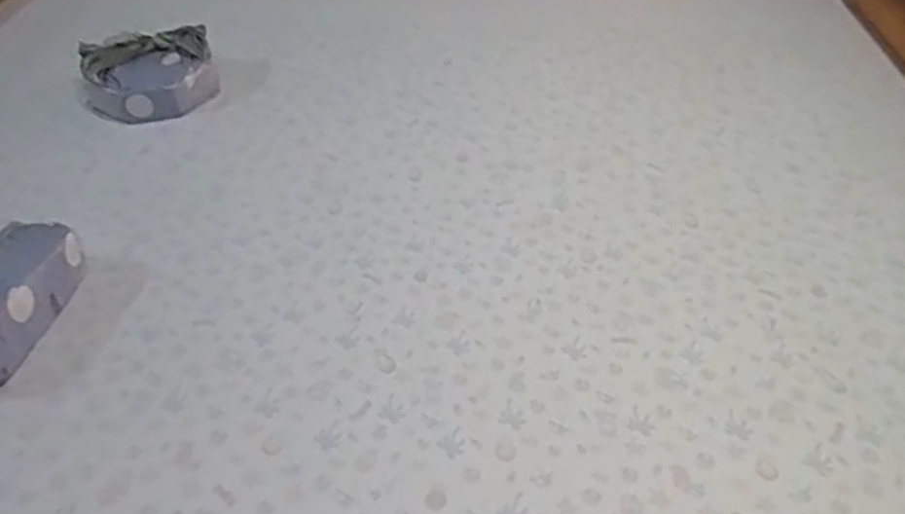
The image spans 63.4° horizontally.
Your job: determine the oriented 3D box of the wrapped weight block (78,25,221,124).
[{"bbox_3d":[-0.565,-0.336,1.361,0.237,0.101,0.184,-17,44,-18],"label":"wrapped weight block"}]

